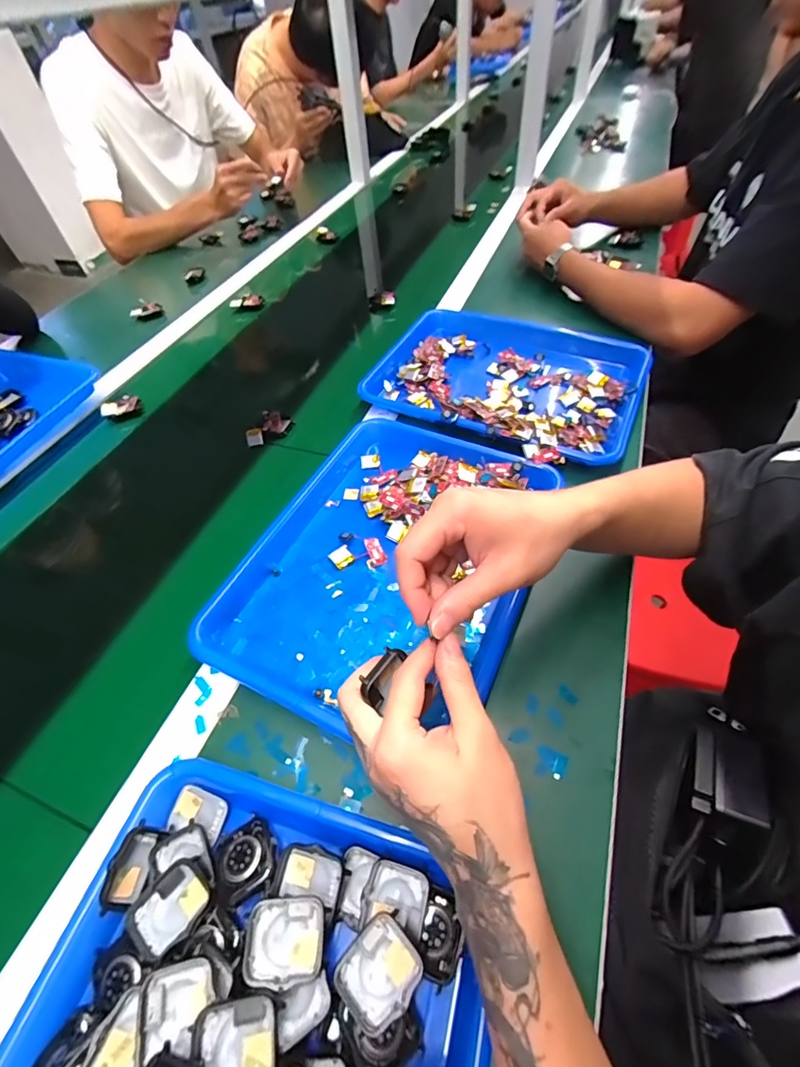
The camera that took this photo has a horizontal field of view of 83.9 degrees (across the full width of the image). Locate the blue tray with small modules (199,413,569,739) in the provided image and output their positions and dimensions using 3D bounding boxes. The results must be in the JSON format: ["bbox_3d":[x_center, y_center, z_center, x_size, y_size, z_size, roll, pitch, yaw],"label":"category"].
[{"bbox_3d":[-0.010,0.019,0.440,0.266,0.034,0.335,20,58,18],"label":"blue tray with small modules"}]

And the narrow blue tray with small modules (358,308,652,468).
[{"bbox_3d":[0.133,-0.206,0.605,0.346,0.043,0.269,20,58,18],"label":"narrow blue tray with small modules"}]

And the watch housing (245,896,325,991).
[{"bbox_3d":[-0.065,0.233,0.255,0.042,0.014,0.037,-5,53,1],"label":"watch housing"}]

